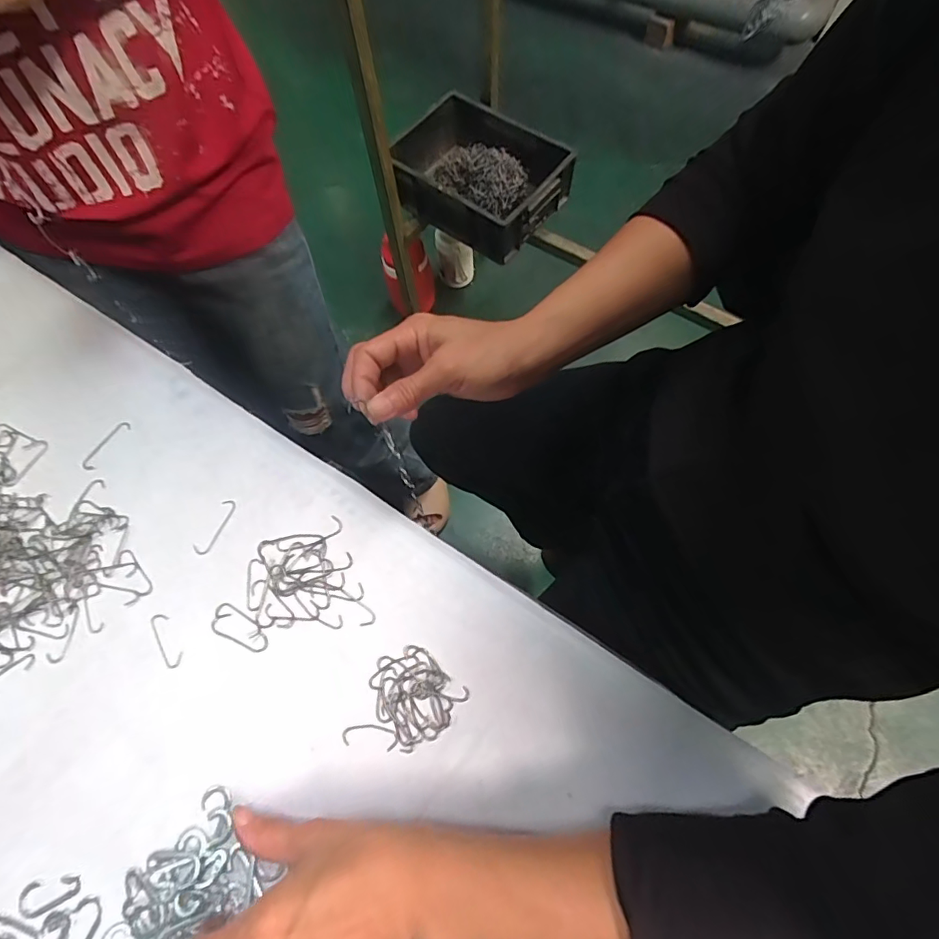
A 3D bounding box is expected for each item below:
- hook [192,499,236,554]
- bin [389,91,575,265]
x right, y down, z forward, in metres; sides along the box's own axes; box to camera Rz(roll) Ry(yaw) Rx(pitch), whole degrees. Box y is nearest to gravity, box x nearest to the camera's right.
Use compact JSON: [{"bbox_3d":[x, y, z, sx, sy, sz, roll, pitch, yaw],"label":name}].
[{"bbox_3d":[-0.197,0.044,0.383,0.013,0.004,0.045,22,70,10],"label":"hook"},{"bbox_3d":[0.026,-0.631,1.072,0.341,0.118,0.270,31,71,13],"label":"bin"}]

